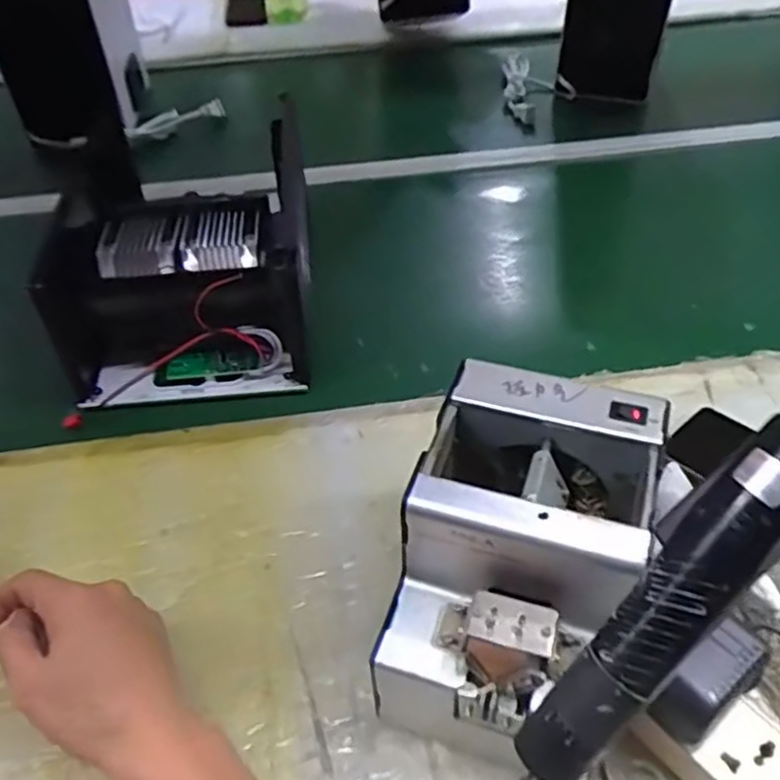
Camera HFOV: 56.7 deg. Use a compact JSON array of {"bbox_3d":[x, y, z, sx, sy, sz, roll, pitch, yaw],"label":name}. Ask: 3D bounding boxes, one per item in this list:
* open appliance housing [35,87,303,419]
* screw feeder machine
[{"bbox_3d":[-0.200,-0.113,0.674,0.255,0.141,0.217,-8,45,-5],"label":"open appliance housing"},{"bbox_3d":[0.075,0.103,0.428,0.121,0.140,0.176,15,48,17],"label":"screw feeder machine"}]

